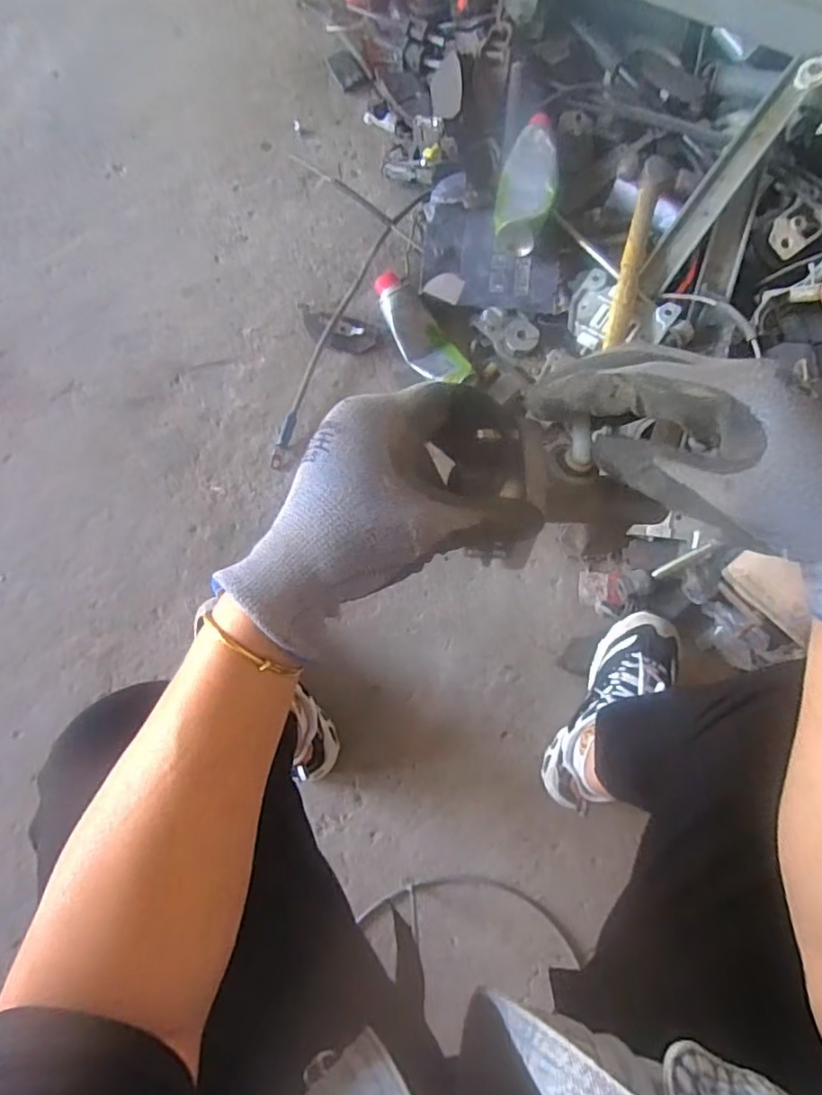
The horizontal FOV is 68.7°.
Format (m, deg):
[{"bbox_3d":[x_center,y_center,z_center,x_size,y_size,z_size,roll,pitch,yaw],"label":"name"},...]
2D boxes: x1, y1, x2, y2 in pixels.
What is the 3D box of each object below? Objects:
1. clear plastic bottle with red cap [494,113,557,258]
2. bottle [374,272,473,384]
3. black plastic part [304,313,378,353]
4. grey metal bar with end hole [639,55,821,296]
[{"bbox_3d":[0.162,-0.501,0.826,0.075,0.050,0.213,17,83,1],"label":"clear plastic bottle with red cap"},{"bbox_3d":[0.010,-0.305,0.862,0.069,0.046,0.185,-32,85,-4],"label":"bottle"},{"bbox_3d":[-0.104,-0.311,0.872,0.107,0.014,0.047,11,83,0],"label":"black plastic part"},{"bbox_3d":[0.410,-0.480,0.780,0.042,0.025,0.338,36,97,2],"label":"grey metal bar with end hole"}]

